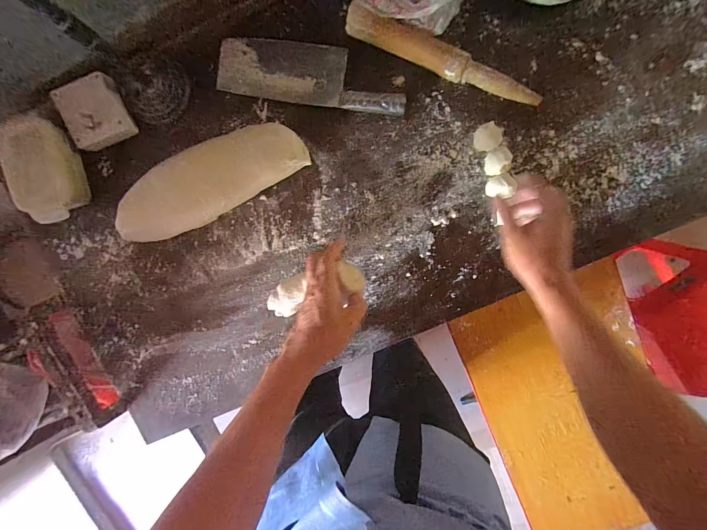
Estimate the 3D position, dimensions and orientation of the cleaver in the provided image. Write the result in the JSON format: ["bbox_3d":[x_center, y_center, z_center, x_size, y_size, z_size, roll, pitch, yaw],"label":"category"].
[{"bbox_3d":[-0.064,-0.292,0.478,0.288,0.022,0.086,8,99,-1],"label":"cleaver"}]

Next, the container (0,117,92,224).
[{"bbox_3d":[-0.483,-0.143,0.490,0.097,0.059,0.145,3,99,0],"label":"container"}]

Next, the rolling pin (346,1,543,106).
[{"bbox_3d":[0.132,-0.305,0.468,0.297,0.035,0.038,24,98,-3],"label":"rolling pin"}]

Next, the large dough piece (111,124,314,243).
[{"bbox_3d":[-0.221,-0.125,0.479,0.303,0.077,0.091,-25,98,4],"label":"large dough piece"}]

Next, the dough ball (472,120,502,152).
[{"bbox_3d":[0.210,-0.199,0.490,0.037,0.027,0.039,0,99,0],"label":"dough ball"}]

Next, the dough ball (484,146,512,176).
[{"bbox_3d":[0.228,-0.163,0.496,0.035,0.023,0.040,-13,98,2],"label":"dough ball"}]

